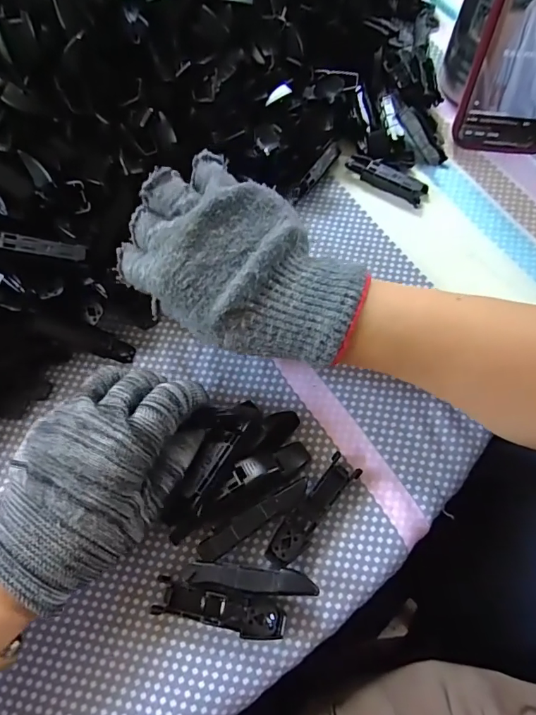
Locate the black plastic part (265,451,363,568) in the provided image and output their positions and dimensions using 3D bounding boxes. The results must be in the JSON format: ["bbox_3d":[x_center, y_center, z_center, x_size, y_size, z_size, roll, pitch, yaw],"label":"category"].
[{"bbox_3d":[0.025,0.086,0.256,0.018,0.010,0.068,40,76,15],"label":"black plastic part"}]

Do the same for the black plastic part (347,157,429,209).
[{"bbox_3d":[0.088,-0.136,0.343,0.065,0.010,0.019,30,73,13],"label":"black plastic part"}]

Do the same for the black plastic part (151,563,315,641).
[{"bbox_3d":[-0.019,0.125,0.237,0.081,0.017,0.032,5,70,4],"label":"black plastic part"}]

